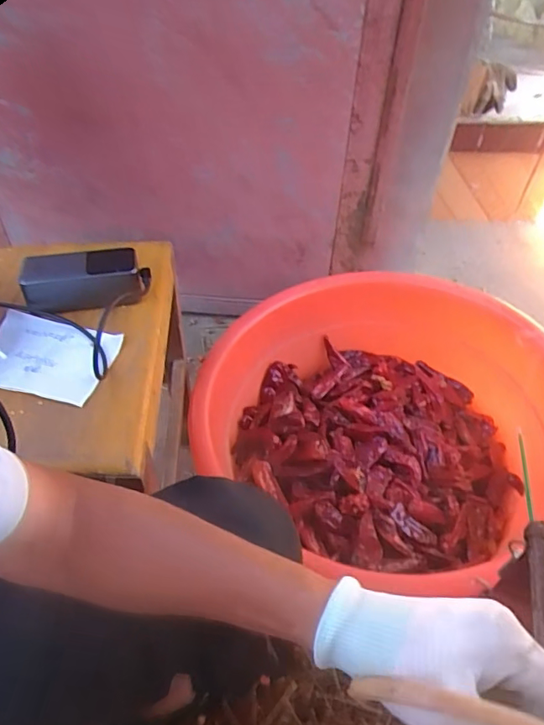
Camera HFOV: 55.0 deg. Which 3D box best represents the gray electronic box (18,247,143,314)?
[{"bbox_3d":[-0.223,-0.098,0.616,0.128,0.048,0.054,-8,48,-10],"label":"gray electronic box"}]

